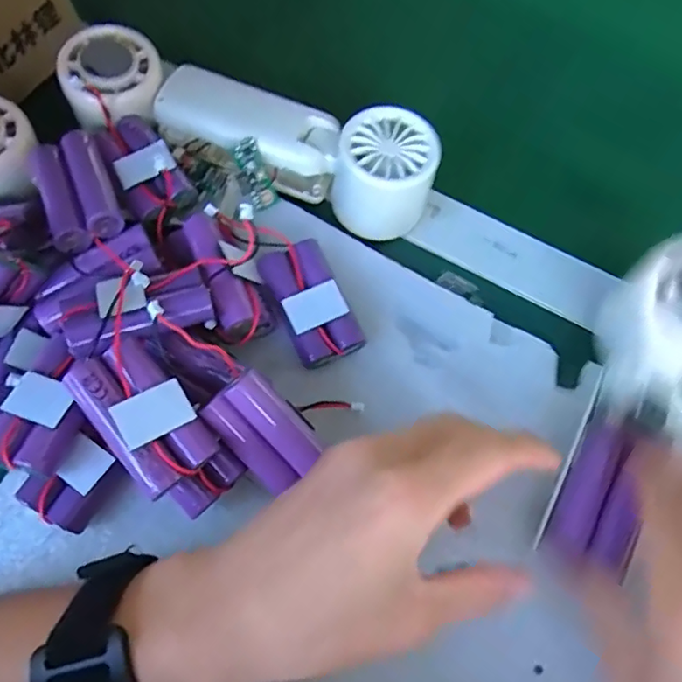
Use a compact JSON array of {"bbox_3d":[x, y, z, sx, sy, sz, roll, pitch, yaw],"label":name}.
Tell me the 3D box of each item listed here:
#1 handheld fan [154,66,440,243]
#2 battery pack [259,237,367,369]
[{"bbox_3d":[-0.025,-0.119,0.333,0.161,0.047,0.052,26,69,9],"label":"handheld fan"},{"bbox_3d":[-0.017,-0.020,0.305,0.034,0.022,0.066,-24,70,-11],"label":"battery pack"}]

